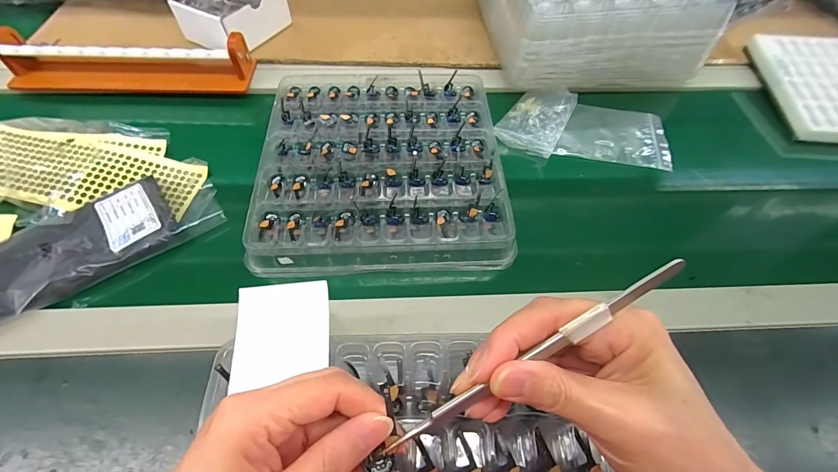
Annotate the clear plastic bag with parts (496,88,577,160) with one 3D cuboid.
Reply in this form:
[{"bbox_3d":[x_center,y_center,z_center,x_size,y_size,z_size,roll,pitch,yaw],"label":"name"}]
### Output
[{"bbox_3d":[0.152,-0.151,0.492,0.076,0.021,0.105,30,61,16],"label":"clear plastic bag with parts"}]

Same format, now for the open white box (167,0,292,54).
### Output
[{"bbox_3d":[-0.252,-0.319,0.523,0.088,0.108,0.130,34,62,18],"label":"open white box"}]

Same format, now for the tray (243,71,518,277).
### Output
[{"bbox_3d":[-0.041,-0.089,0.429,0.250,0.031,0.266,-1,57,-3],"label":"tray"}]

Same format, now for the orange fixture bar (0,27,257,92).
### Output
[{"bbox_3d":[-0.371,-0.225,0.494,0.291,0.056,0.060,1,57,-1],"label":"orange fixture bar"}]

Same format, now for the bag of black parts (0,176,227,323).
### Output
[{"bbox_3d":[-0.328,0.009,0.368,0.241,0.019,0.094,-30,63,-19],"label":"bag of black parts"}]

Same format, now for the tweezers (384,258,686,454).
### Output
[{"bbox_3d":[0.047,0.055,0.168,0.150,0.009,0.007,-36,60,8],"label":"tweezers"}]

